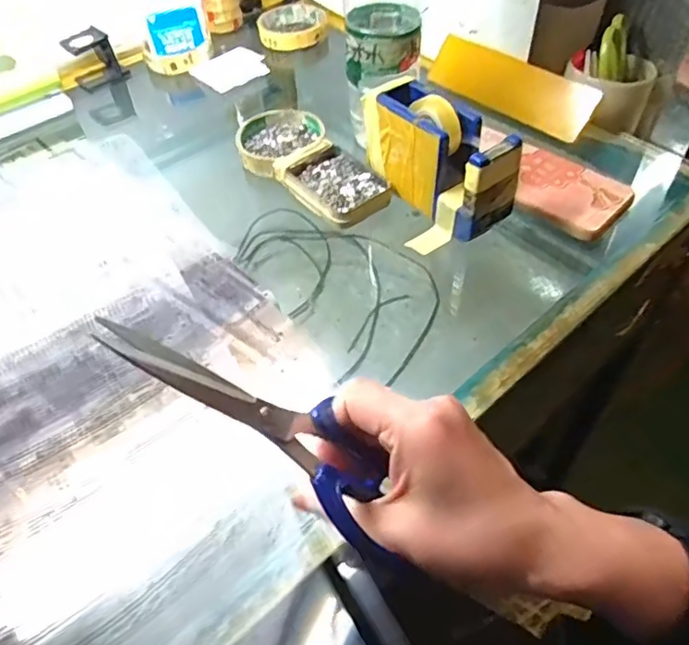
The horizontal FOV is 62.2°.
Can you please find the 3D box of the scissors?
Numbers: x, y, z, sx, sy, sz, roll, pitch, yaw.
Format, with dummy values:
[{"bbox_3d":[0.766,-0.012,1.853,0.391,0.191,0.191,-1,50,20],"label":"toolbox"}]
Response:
[{"bbox_3d":[-0.028,0.045,0.228,0.012,0.155,0.059,-24,42,32],"label":"scissors"}]

